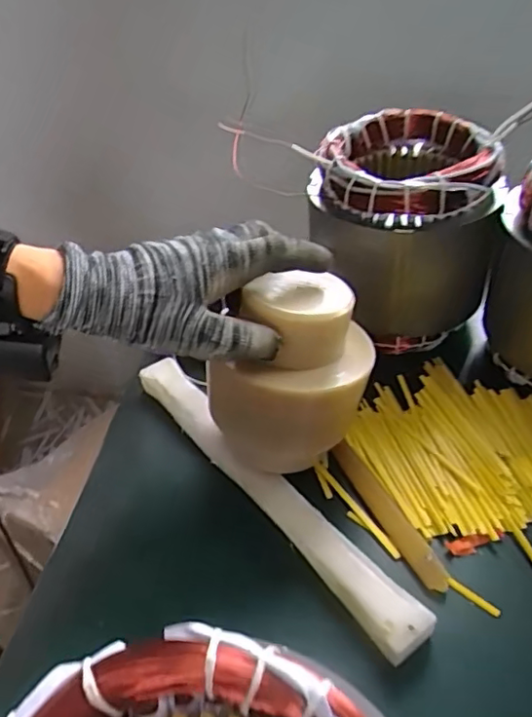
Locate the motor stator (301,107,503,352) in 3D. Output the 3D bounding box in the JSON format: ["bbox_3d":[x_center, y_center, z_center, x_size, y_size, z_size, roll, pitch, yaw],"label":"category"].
[{"bbox_3d":[0.118,-0.109,0.514,0.145,0.157,0.139,6,42,13],"label":"motor stator"}]

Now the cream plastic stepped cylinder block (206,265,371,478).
[{"bbox_3d":[0.020,0.007,0.398,0.092,0.119,0.097,27,51,32],"label":"cream plastic stepped cylinder block"}]

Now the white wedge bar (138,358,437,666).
[{"bbox_3d":[-0.006,0.087,0.423,0.035,0.022,0.297,-29,46,-25],"label":"white wedge bar"}]

